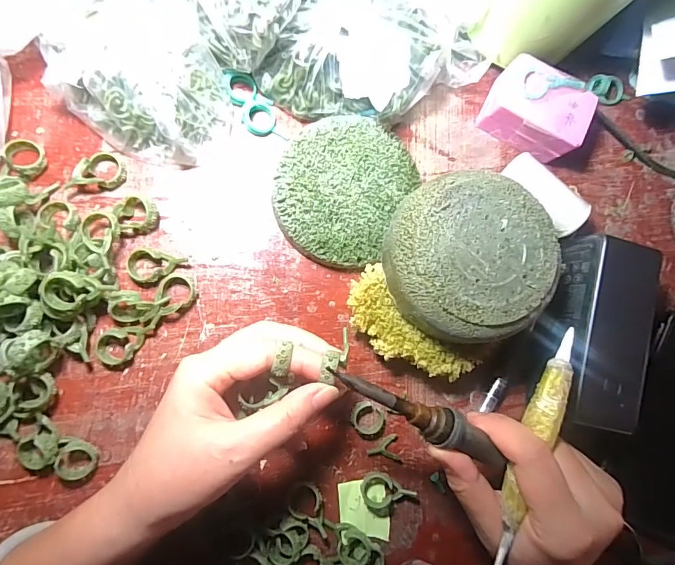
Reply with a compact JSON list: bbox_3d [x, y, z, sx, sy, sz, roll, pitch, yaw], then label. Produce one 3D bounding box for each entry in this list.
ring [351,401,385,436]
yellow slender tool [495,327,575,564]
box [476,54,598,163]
[{"bbox_3d":[0.022,0.098,0.292,0.026,0.008,0.022,40,82,-5],"label":"ring"},{"bbox_3d":[0.114,0.099,0.239,0.014,0.014,0.146,19,88,-7],"label":"yellow slender tool"},{"bbox_3d":[0.149,-0.128,0.309,0.068,0.041,0.043,28,83,-7],"label":"box"}]

